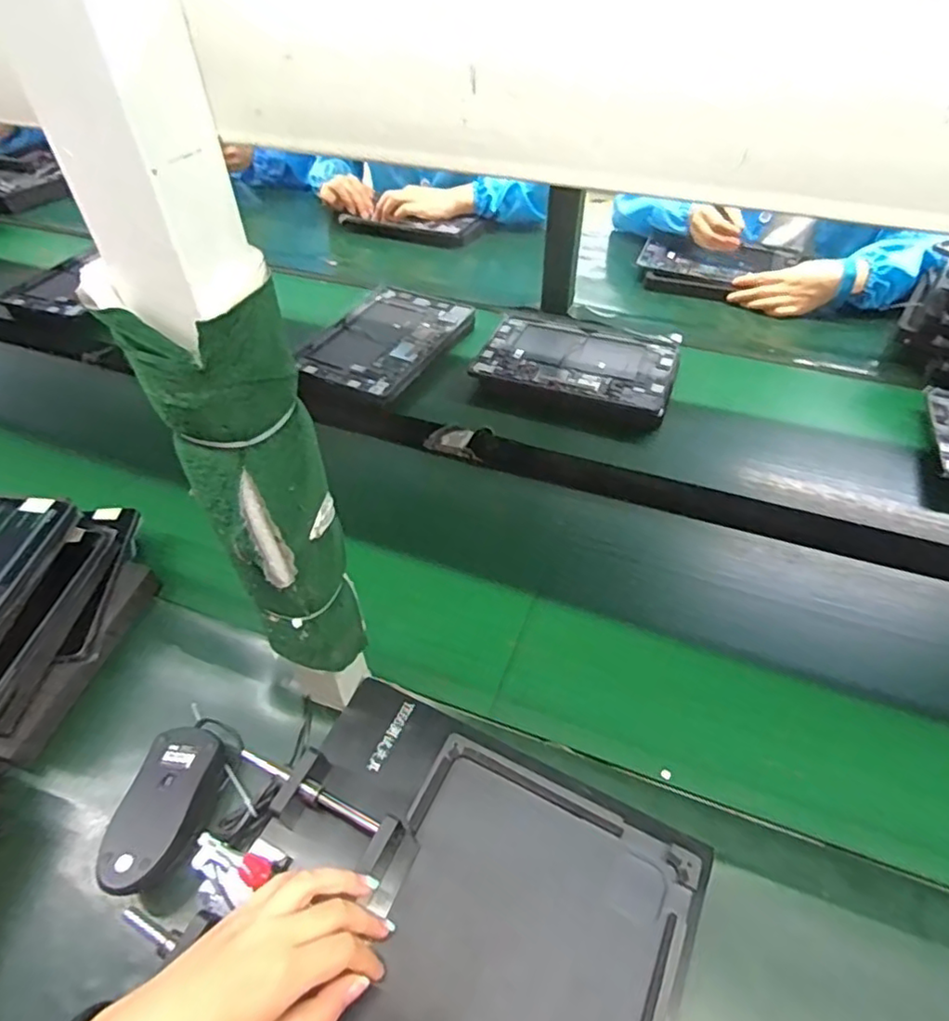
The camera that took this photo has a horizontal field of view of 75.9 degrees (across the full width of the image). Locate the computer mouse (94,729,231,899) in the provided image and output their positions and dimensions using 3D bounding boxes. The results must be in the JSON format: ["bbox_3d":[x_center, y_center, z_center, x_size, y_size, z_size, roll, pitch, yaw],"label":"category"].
[{"bbox_3d":[-0.222,0.218,0.447,0.060,0.042,0.113,7,49,7],"label":"computer mouse"}]

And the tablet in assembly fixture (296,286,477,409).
[{"bbox_3d":[-0.124,-0.244,0.875,0.179,0.014,0.262,24,53,20],"label":"tablet in assembly fixture"}]

